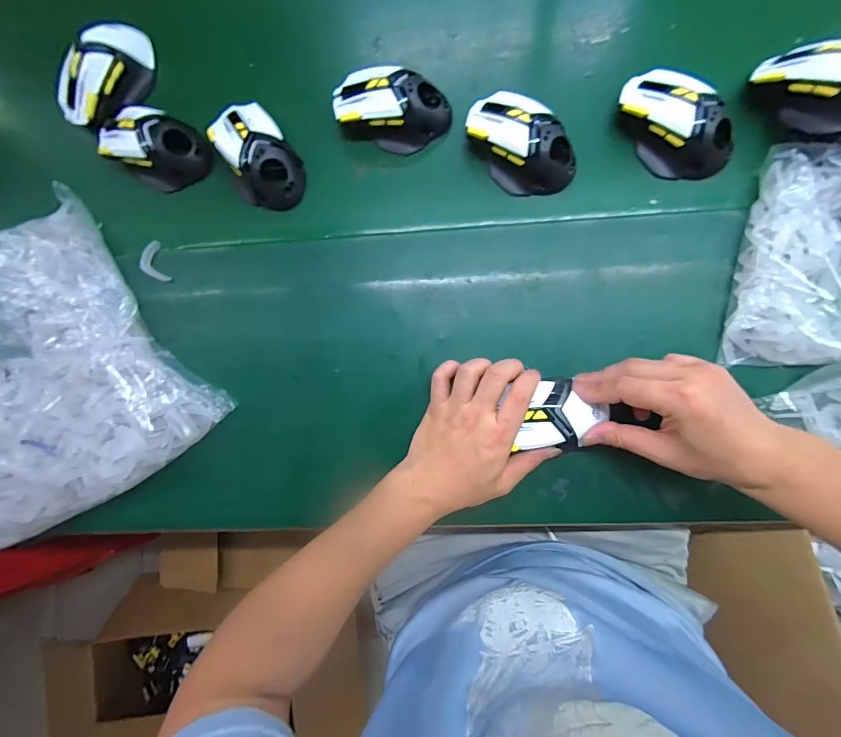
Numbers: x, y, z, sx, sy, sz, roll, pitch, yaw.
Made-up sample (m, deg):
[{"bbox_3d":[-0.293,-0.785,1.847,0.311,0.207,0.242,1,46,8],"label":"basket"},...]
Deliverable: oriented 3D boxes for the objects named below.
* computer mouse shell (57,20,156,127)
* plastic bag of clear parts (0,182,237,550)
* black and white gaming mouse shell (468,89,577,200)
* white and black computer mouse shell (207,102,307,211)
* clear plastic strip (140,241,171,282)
[{"bbox_3d":[-0.346,-0.323,0.411,0.064,0.039,0.120,44,91,5],"label":"computer mouse shell"},{"bbox_3d":[-0.429,0.023,0.377,0.352,0.062,0.299,-34,85,2],"label":"plastic bag of clear parts"},{"bbox_3d":[0.099,-0.224,0.370,0.071,0.045,0.118,-44,85,1],"label":"black and white gaming mouse shell"},{"bbox_3d":[-0.172,-0.225,0.385,0.069,0.033,0.118,-31,85,2],"label":"white and black computer mouse shell"},{"bbox_3d":[-0.283,-0.112,0.392,0.023,0.004,0.047,-18,82,-21],"label":"clear plastic strip"}]

